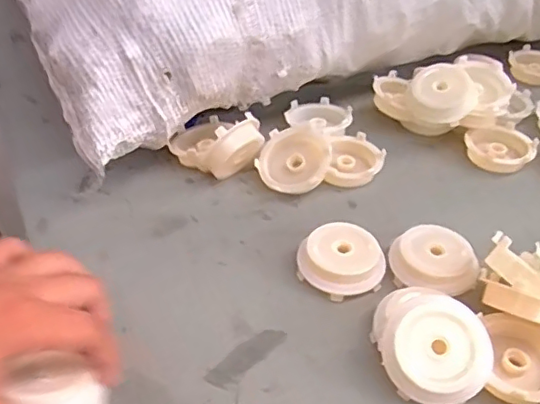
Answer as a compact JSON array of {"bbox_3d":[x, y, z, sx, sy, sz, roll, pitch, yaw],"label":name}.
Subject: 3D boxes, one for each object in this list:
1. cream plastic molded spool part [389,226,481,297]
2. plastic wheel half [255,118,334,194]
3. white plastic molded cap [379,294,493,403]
[{"bbox_3d":[0.110,0.040,0.390,0.055,0.030,0.043,13,42,12],"label":"cream plastic molded spool part"},{"bbox_3d":[0.019,-0.033,0.455,0.057,0.016,0.056,-20,61,10],"label":"plastic wheel half"},{"bbox_3d":[0.092,0.082,0.320,0.056,0.013,0.056,-2,69,5],"label":"white plastic molded cap"}]

